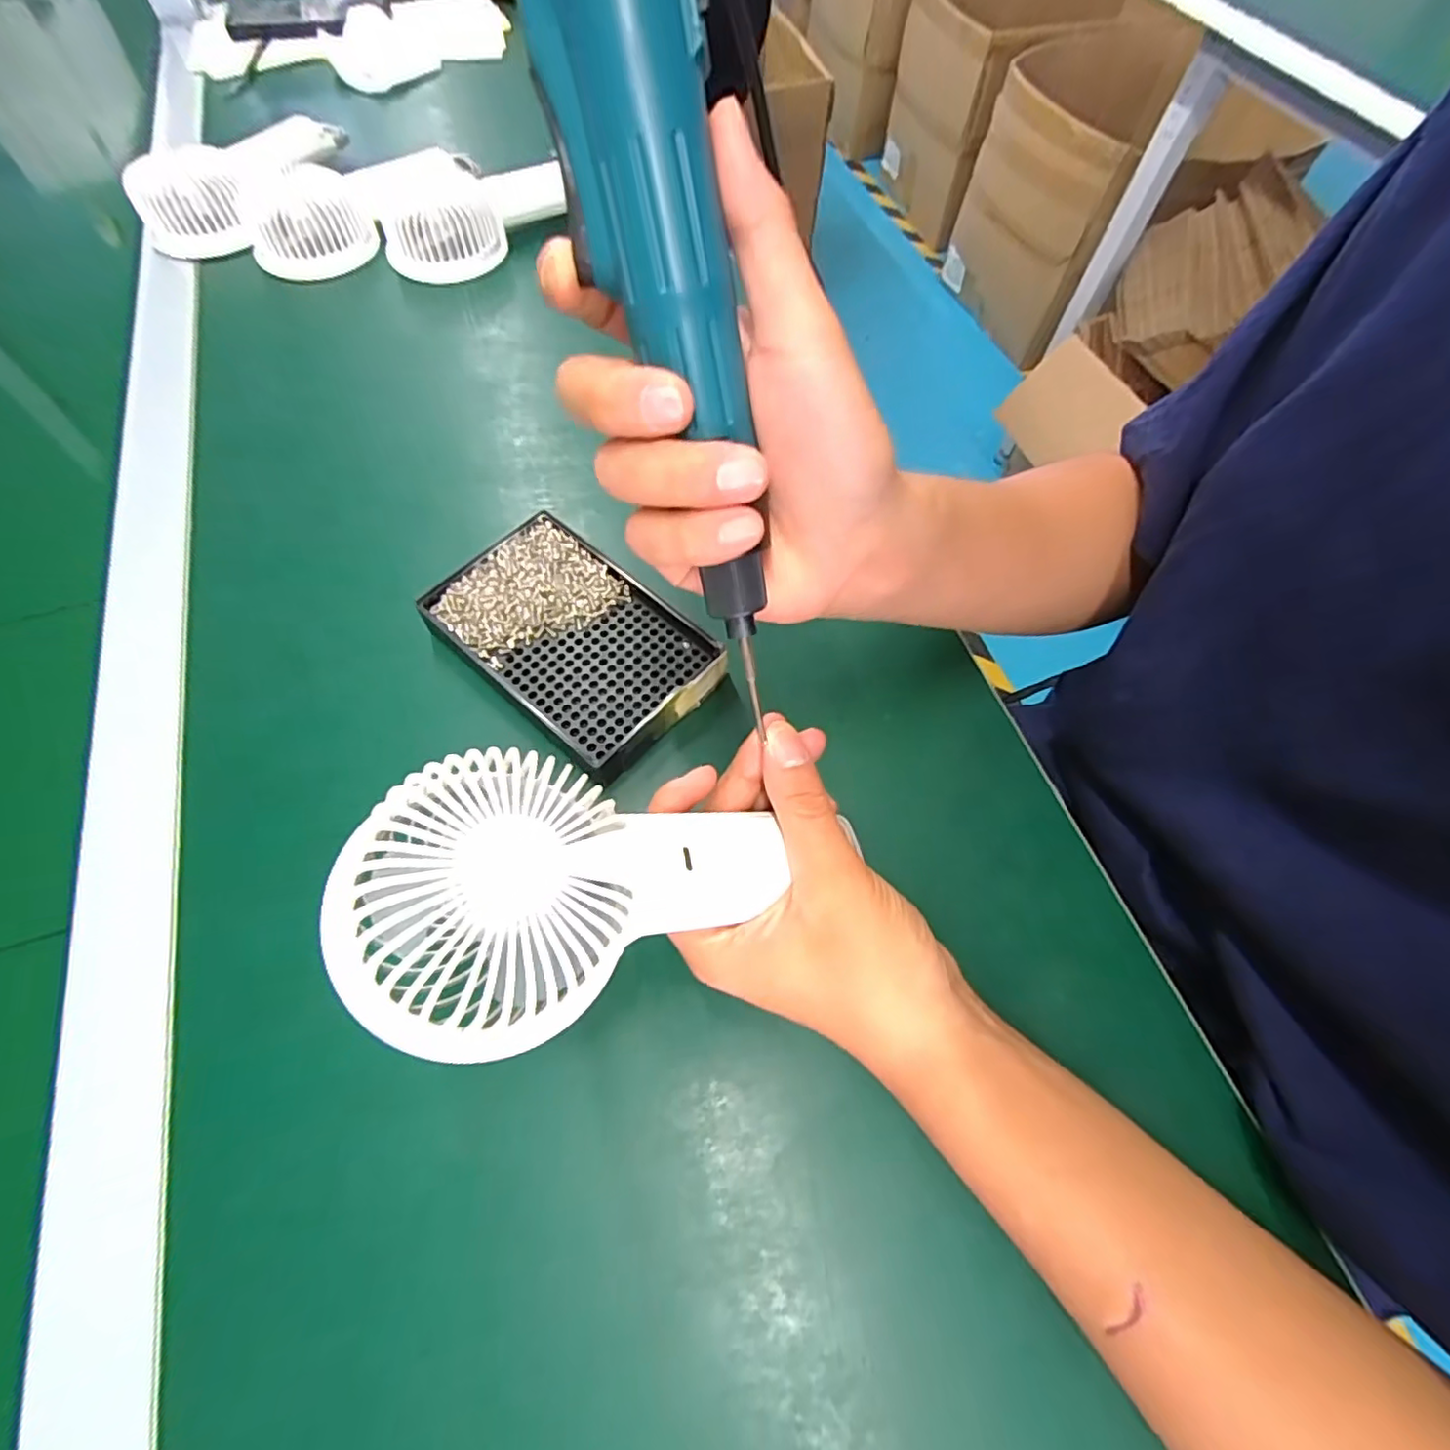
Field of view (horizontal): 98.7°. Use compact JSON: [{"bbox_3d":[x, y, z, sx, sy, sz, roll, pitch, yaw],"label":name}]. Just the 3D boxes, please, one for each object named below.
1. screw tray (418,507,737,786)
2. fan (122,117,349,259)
[{"bbox_3d":[-0.078,-0.043,0.323,0.138,0.022,0.091,38,70,16],"label":"screw tray"},{"bbox_3d":[-0.376,-0.440,0.494,0.062,0.050,0.185,30,68,13],"label":"fan"}]

